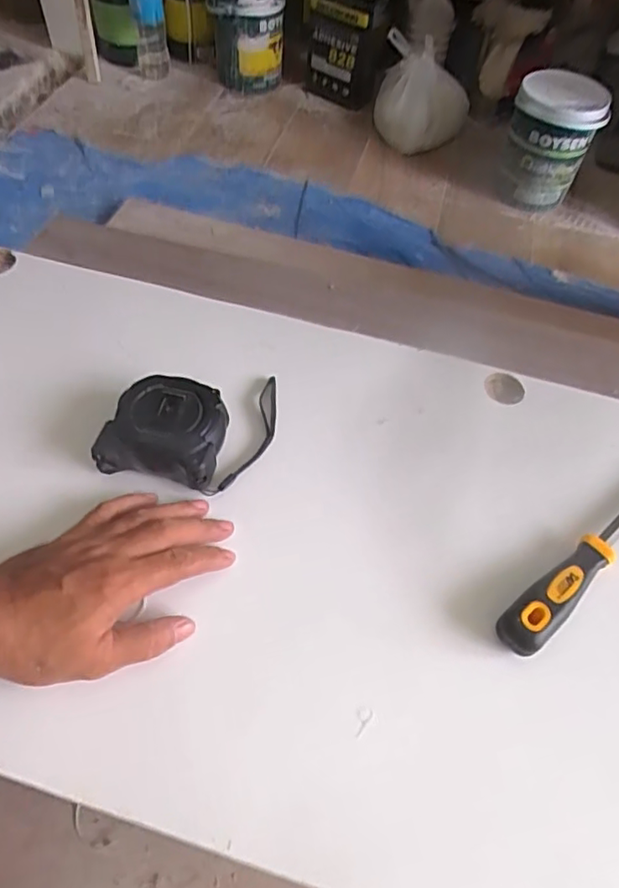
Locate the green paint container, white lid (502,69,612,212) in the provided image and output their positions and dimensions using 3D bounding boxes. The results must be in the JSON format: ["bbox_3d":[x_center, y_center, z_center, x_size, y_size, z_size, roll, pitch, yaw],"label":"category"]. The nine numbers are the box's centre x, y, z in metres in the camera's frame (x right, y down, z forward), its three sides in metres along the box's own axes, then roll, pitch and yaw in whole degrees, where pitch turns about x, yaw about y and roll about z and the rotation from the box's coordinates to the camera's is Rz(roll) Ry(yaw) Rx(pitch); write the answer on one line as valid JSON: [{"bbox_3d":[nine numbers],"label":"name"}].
[{"bbox_3d":[0.492,-0.620,1.207,0.166,0.231,0.166,2,56,-3],"label":"green paint container, white lid"}]

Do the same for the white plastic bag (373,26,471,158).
[{"bbox_3d":[0.271,-0.827,1.384,0.219,0.159,0.208,12,56,4],"label":"white plastic bag"}]

